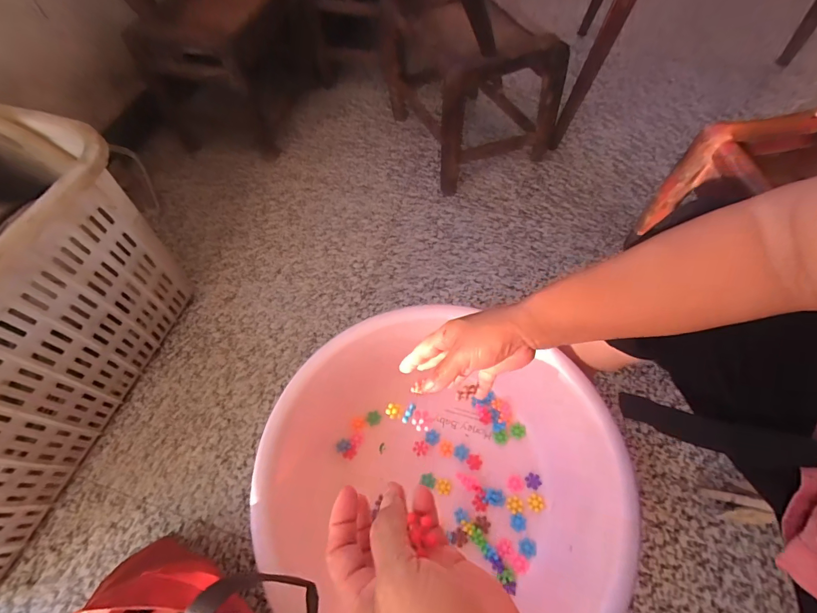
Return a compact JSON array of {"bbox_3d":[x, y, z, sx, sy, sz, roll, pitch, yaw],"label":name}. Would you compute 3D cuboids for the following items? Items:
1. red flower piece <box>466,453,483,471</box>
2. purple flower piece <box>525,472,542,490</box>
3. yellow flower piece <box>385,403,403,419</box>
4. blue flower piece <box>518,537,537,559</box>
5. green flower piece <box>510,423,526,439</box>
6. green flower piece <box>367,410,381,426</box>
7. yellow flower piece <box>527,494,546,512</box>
[{"bbox_3d":[0.112,0.265,0.657,0.025,0.006,0.027,-1,61,2],"label":"red flower piece"},{"bbox_3d":[0.206,0.287,0.636,0.027,0.004,0.024,11,62,8],"label":"purple flower piece"},{"bbox_3d":[-0.022,0.158,0.581,0.025,0.007,0.021,4,61,4],"label":"yellow flower piece"},{"bbox_3d":[0.184,0.372,0.595,0.028,0.004,0.026,16,62,10],"label":"blue flower piece"},{"bbox_3d":[0.192,0.218,0.677,0.027,0.005,0.024,-27,63,-13],"label":"green flower piece"},{"bbox_3d":[-0.064,0.205,0.709,0.025,0.004,0.025,6,65,-13],"label":"green flower piece"},{"bbox_3d":[0.201,0.309,0.608,0.024,0.004,0.025,-1,61,2],"label":"yellow flower piece"}]

